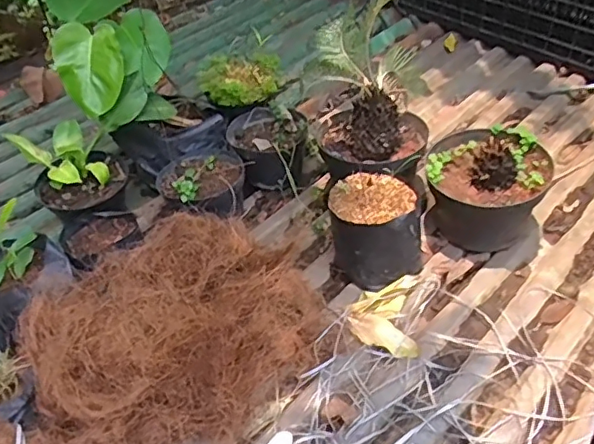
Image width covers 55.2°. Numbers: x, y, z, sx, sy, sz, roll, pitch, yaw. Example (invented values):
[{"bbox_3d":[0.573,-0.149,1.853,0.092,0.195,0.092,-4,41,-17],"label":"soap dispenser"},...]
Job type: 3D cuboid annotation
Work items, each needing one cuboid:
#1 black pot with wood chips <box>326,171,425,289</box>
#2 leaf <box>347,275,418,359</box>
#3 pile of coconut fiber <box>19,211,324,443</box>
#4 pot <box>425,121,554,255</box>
[{"bbox_3d":[0.139,0.020,1.009,0.169,0.152,0.137,6,43,8],"label":"black pot with wood chips"},{"bbox_3d":[0.143,0.157,0.951,0.114,0.031,0.151,1,43,7],"label":"leaf"},{"bbox_3d":[-0.173,0.171,0.867,0.436,0.154,0.318,-22,47,-21],"label":"pile of coconut fiber"},{"bbox_3d":[0.344,-0.063,1.053,0.212,0.183,0.192,-1,43,1],"label":"pot"}]

